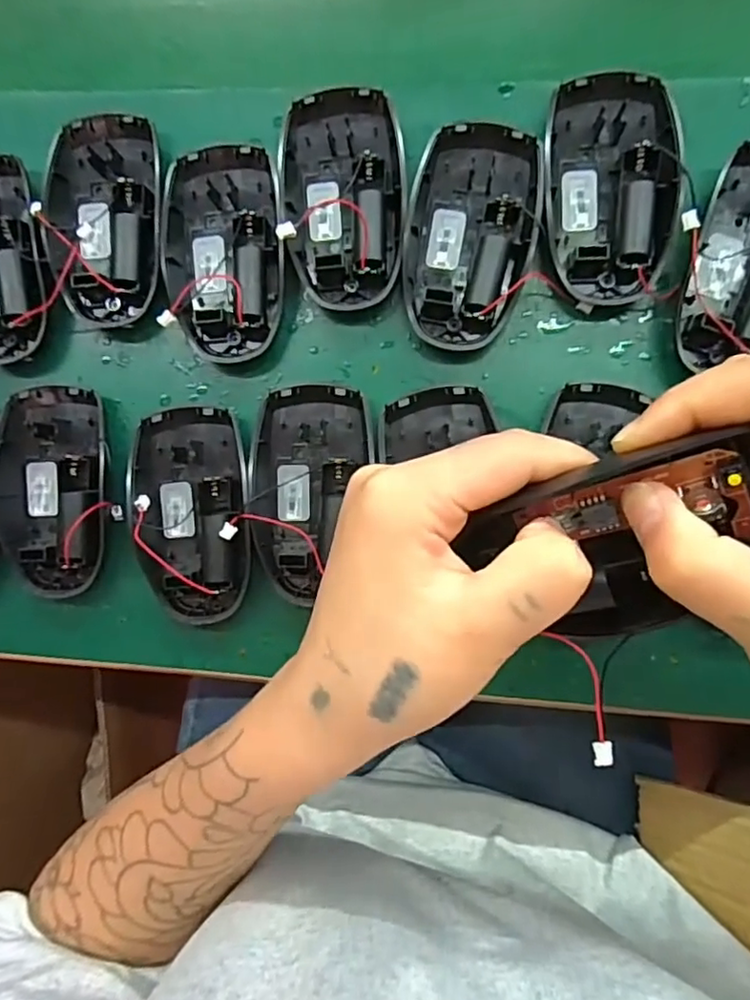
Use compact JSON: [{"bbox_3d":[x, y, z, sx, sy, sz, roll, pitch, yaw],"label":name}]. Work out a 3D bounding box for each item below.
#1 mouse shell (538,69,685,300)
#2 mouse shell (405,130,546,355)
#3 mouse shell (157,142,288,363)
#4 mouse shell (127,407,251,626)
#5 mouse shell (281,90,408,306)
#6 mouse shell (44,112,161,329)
[{"bbox_3d":[0.108,-0.143,0.284,0.059,0.019,0.100,-1,87,7],"label":"mouse shell"},{"bbox_3d":[0.045,-0.124,0.292,0.058,0.020,0.101,11,88,7],"label":"mouse shell"},{"bbox_3d":[-0.073,-0.122,0.304,0.058,0.020,0.102,-2,87,7],"label":"mouse shell"},{"bbox_3d":[-0.089,0.007,0.302,0.059,0.016,0.103,-8,86,6],"label":"mouse shell"},{"bbox_3d":[-0.015,-0.146,0.299,0.057,0.021,0.100,-2,87,7],"label":"mouse shell"},{"bbox_3d":[-0.133,-0.142,0.309,0.058,0.020,0.100,-11,86,6],"label":"mouse shell"}]

